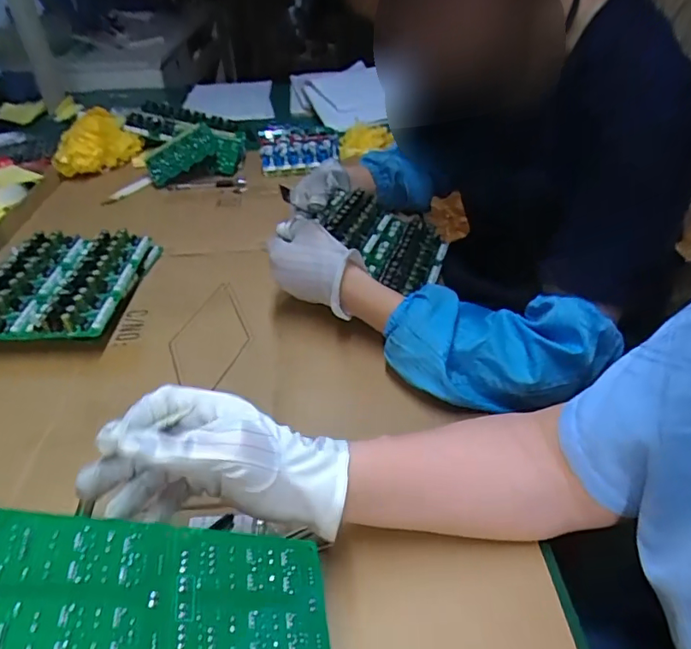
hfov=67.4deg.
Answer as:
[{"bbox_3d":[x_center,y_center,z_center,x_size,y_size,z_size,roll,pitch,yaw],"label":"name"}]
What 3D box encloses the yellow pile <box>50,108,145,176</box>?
[{"bbox_3d":[-0.484,-0.340,0.987,0.106,0.094,0.170,10,40,16],"label":"yellow pile"}]

